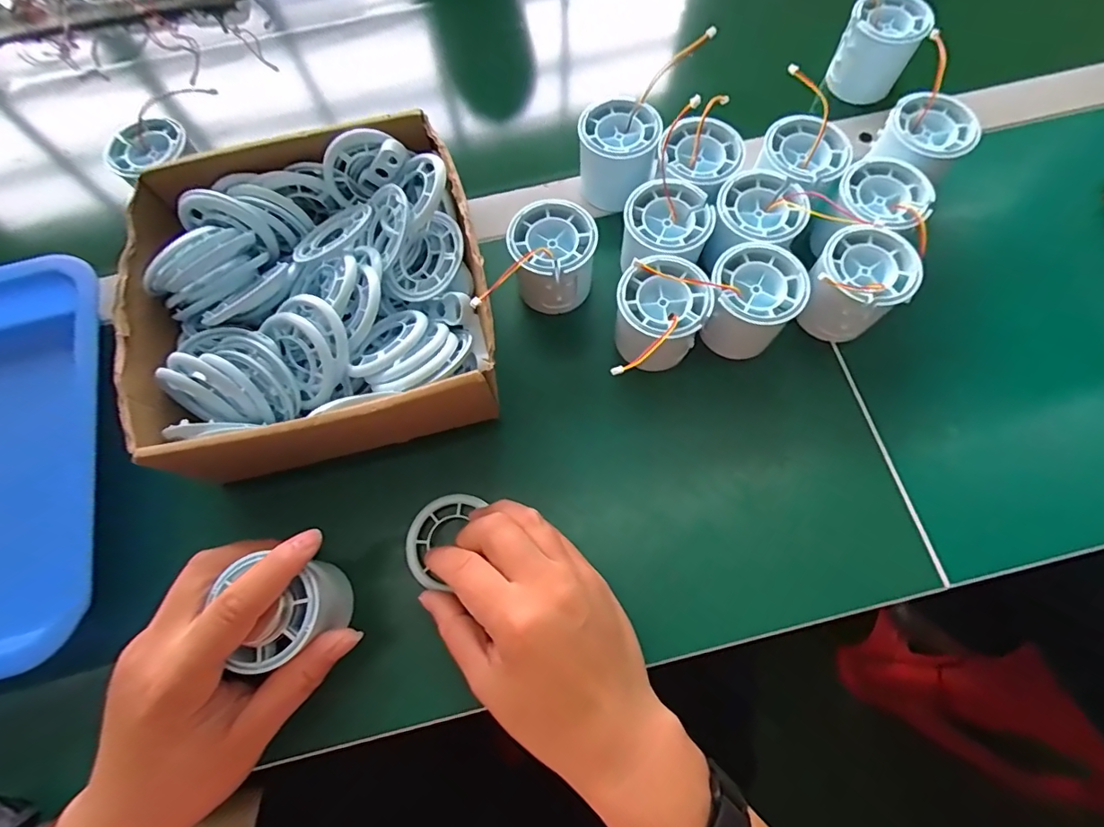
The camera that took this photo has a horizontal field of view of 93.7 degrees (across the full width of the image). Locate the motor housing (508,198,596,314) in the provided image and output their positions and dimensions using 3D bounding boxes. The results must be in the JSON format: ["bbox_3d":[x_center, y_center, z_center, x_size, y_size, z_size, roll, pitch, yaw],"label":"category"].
[{"bbox_3d":[0.000,-0.101,0.341,0.056,0.051,0.057,-3,70,1],"label":"motor housing"}]

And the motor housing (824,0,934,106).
[{"bbox_3d":[0.250,-0.283,0.399,0.052,0.051,0.054,23,72,10],"label":"motor housing"}]

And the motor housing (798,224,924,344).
[{"bbox_3d":[0.189,-0.078,0.326,0.054,0.051,0.053,-1,70,2],"label":"motor housing"}]

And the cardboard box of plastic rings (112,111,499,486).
[{"bbox_3d":[-0.144,-0.073,0.321,0.211,0.071,0.205,-15,70,-3],"label":"cardboard box of plastic rings"}]

